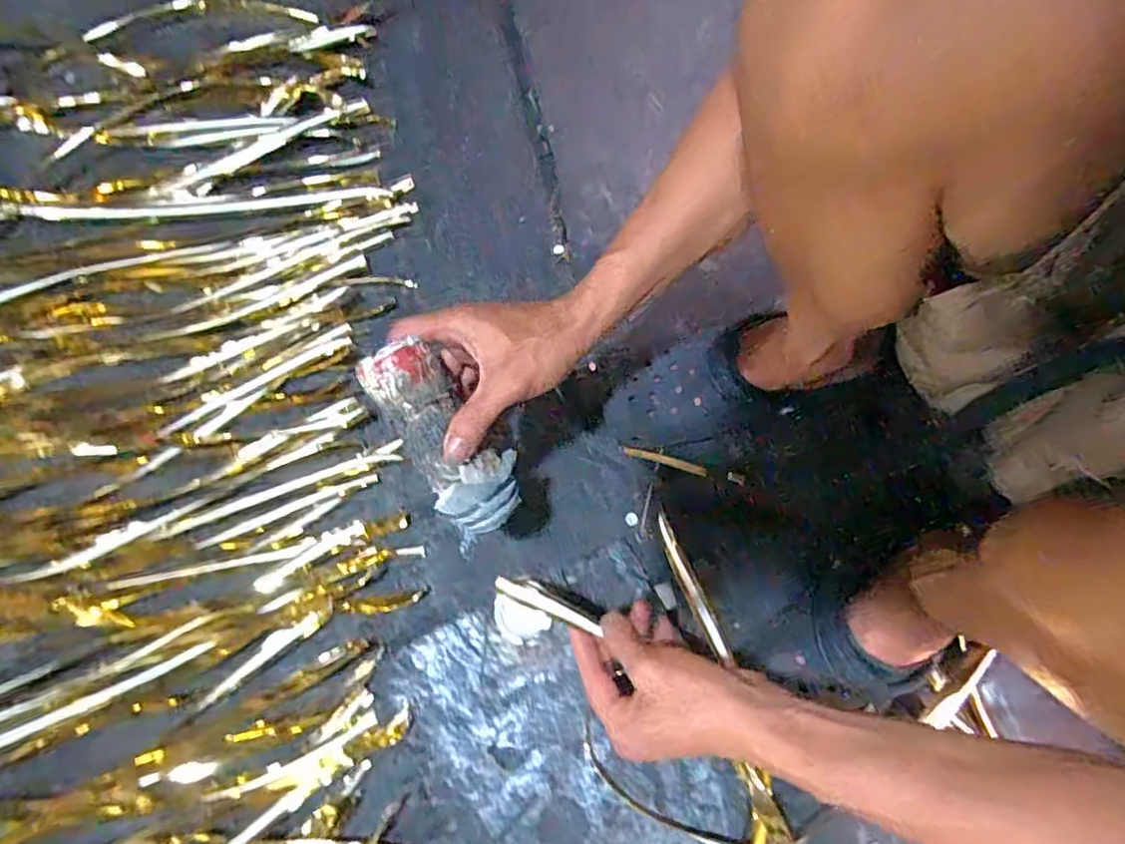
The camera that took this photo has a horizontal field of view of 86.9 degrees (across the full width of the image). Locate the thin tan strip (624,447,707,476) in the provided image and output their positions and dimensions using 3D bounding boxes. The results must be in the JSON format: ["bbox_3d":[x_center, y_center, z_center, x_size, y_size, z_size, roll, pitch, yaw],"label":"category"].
[{"bbox_3d":[0.099,0.037,0.574,0.080,0.004,0.009,16,94,7],"label":"thin tan strip"}]

